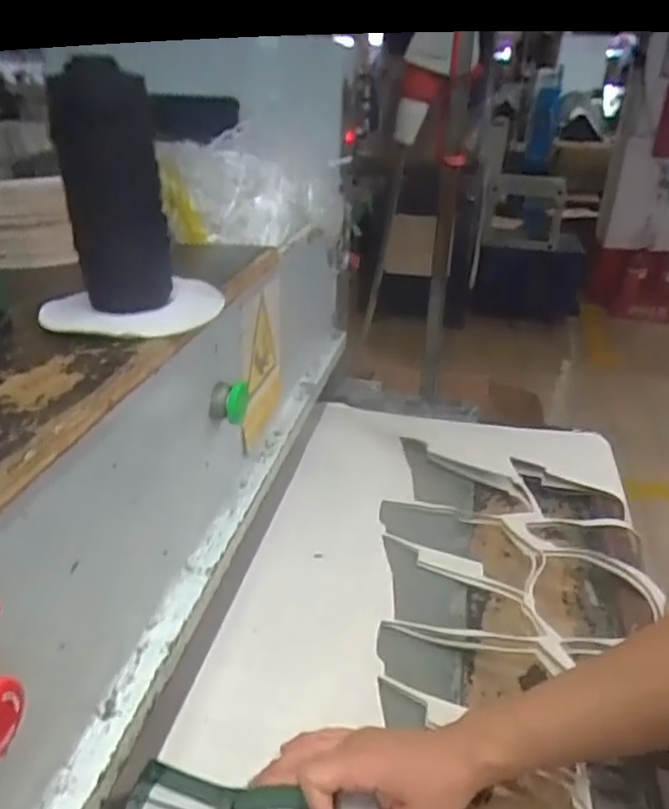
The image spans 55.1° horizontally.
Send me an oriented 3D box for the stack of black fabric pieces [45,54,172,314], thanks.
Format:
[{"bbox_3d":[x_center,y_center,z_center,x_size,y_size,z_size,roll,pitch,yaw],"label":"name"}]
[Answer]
[{"bbox_3d":[-0.147,-0.138,0.431,0.065,0.160,0.057,-6,30,-16],"label":"stack of black fabric pieces"}]

